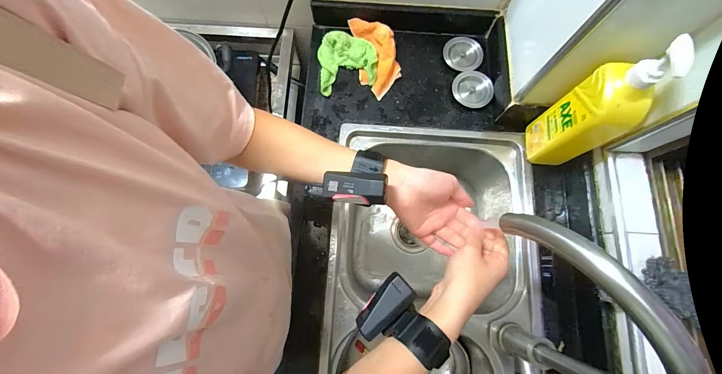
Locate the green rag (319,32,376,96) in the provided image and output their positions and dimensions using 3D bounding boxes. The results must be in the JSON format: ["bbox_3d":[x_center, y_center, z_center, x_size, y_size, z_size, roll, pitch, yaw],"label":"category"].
[{"bbox_3d":[-0.029,-0.267,0.649,0.121,0.033,0.126,-6,76,-2],"label":"green rag"}]

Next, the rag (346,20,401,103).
[{"bbox_3d":[0.033,-0.280,0.646,0.085,0.050,0.174,-9,76,-3],"label":"rag"}]

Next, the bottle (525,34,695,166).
[{"bbox_3d":[0.367,-0.115,0.483,0.070,0.271,0.079,5,76,0],"label":"bottle"}]

